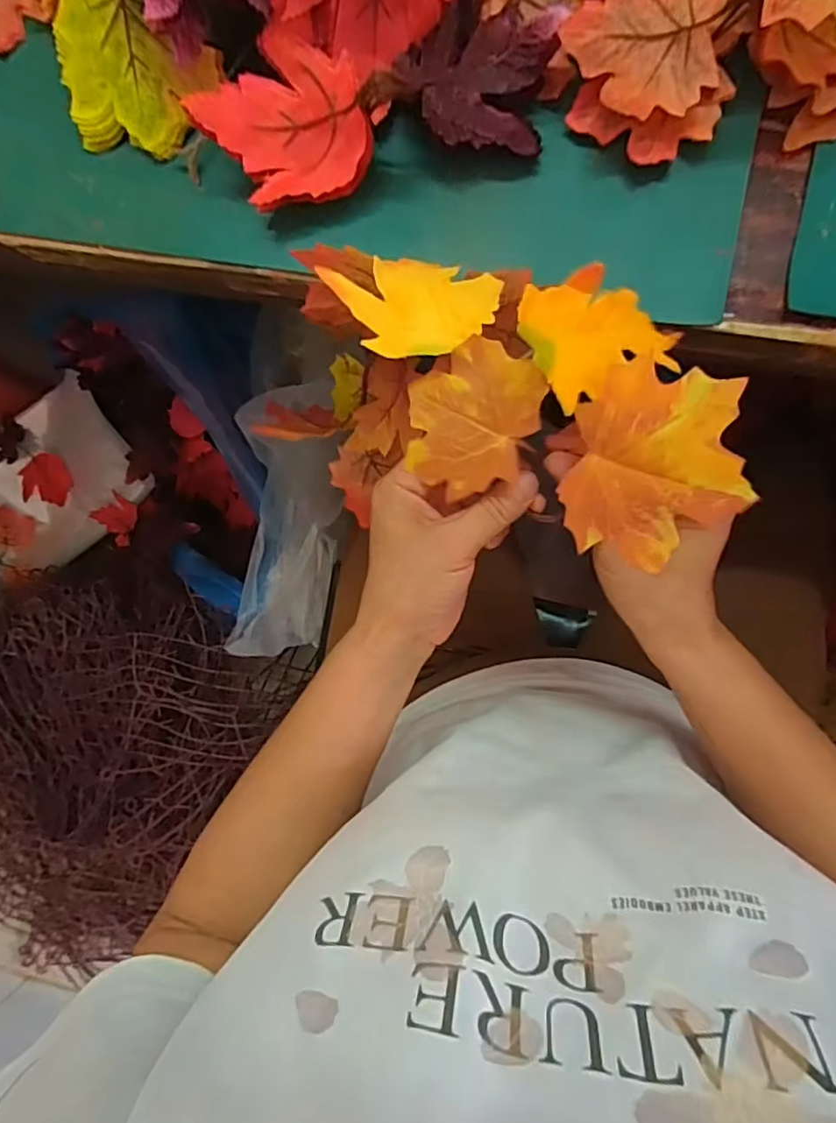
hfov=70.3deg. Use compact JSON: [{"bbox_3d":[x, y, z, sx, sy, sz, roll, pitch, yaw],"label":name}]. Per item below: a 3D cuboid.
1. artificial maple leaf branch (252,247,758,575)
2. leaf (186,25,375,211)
[{"bbox_3d":[0.040,-0.083,0.285,0.215,0.049,0.130,9,88,7],"label":"artificial maple leaf branch"},{"bbox_3d":[-0.070,-0.244,0.331,0.084,0.025,0.082,-35,84,3],"label":"leaf"}]

